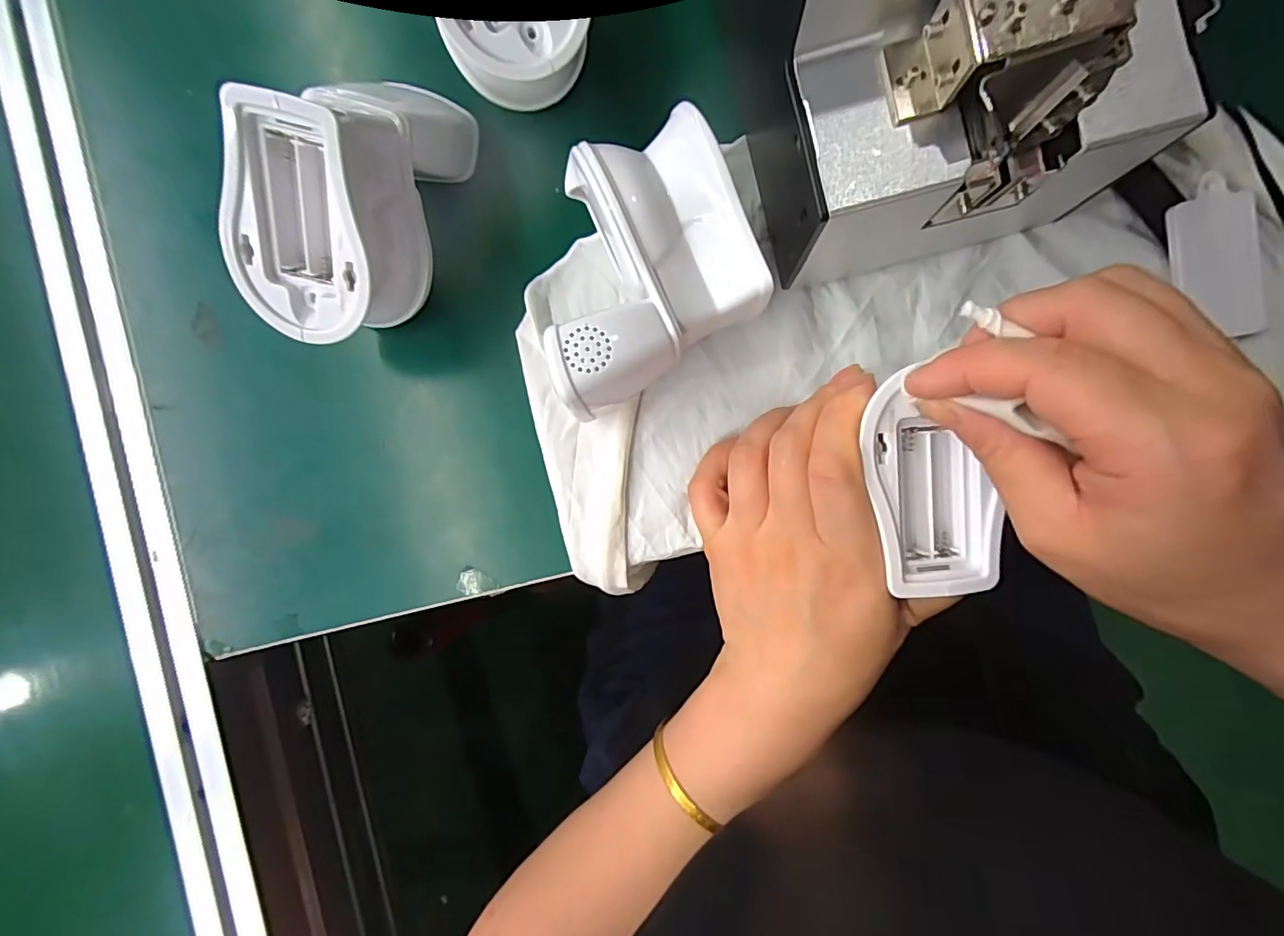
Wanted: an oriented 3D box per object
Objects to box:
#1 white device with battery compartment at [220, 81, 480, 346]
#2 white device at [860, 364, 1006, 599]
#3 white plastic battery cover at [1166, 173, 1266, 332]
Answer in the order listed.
[{"bbox_3d":[-0.127,-0.116,0.239,0.061,0.085,0.125,17,93,6],"label":"white device with battery compartment"},{"bbox_3d":[0.113,0.007,0.214,0.047,0.023,0.085,-13,90,7],"label":"white device"},{"bbox_3d":[0.246,-0.091,0.234,0.030,0.010,0.067,-6,89,6],"label":"white plastic battery cover"}]

